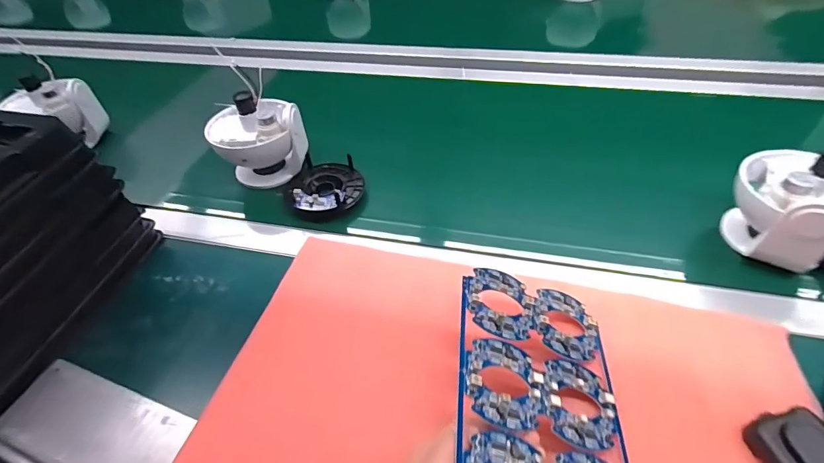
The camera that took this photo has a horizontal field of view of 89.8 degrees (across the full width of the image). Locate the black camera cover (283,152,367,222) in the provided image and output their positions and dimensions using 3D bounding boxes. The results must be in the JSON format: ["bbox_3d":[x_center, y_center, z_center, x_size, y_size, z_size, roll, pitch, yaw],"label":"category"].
[{"bbox_3d":[-0.115,-0.061,0.543,0.098,0.037,0.104,-16,49,-11],"label":"black camera cover"}]

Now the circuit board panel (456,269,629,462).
[{"bbox_3d":[0.100,0.123,0.314,0.137,0.006,0.199,19,47,-11],"label":"circuit board panel"}]

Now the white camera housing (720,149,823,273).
[{"bbox_3d":[0.394,-0.027,0.418,0.111,0.100,0.109,35,58,30],"label":"white camera housing"}]

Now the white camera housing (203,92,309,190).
[{"bbox_3d":[-0.208,-0.126,0.558,0.109,0.119,0.105,-32,54,-23],"label":"white camera housing"}]

